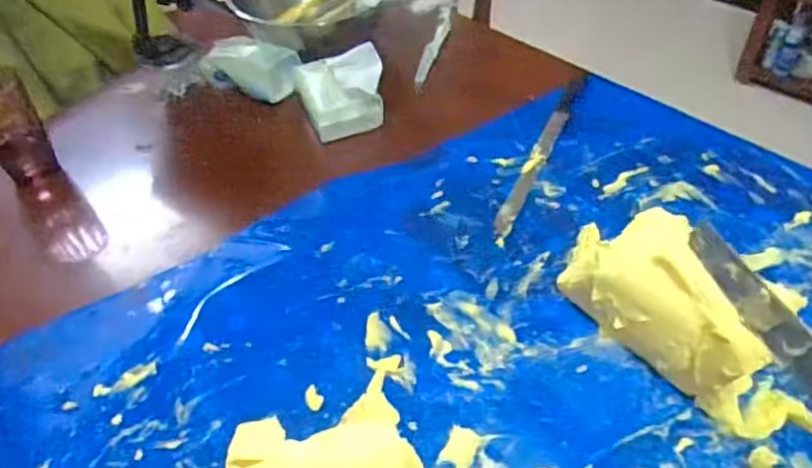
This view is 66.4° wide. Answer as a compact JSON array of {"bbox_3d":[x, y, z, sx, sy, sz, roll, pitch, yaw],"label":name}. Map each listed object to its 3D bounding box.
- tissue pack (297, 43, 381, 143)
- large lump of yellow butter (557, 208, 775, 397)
[{"bbox_3d":[-0.089,-0.202,0.856,0.105,0.086,0.109,-18,47,-11],"label":"tissue pack"},{"bbox_3d":[0.233,0.064,0.560,0.073,0.119,0.181,-28,49,-20],"label":"large lump of yellow butter"}]

